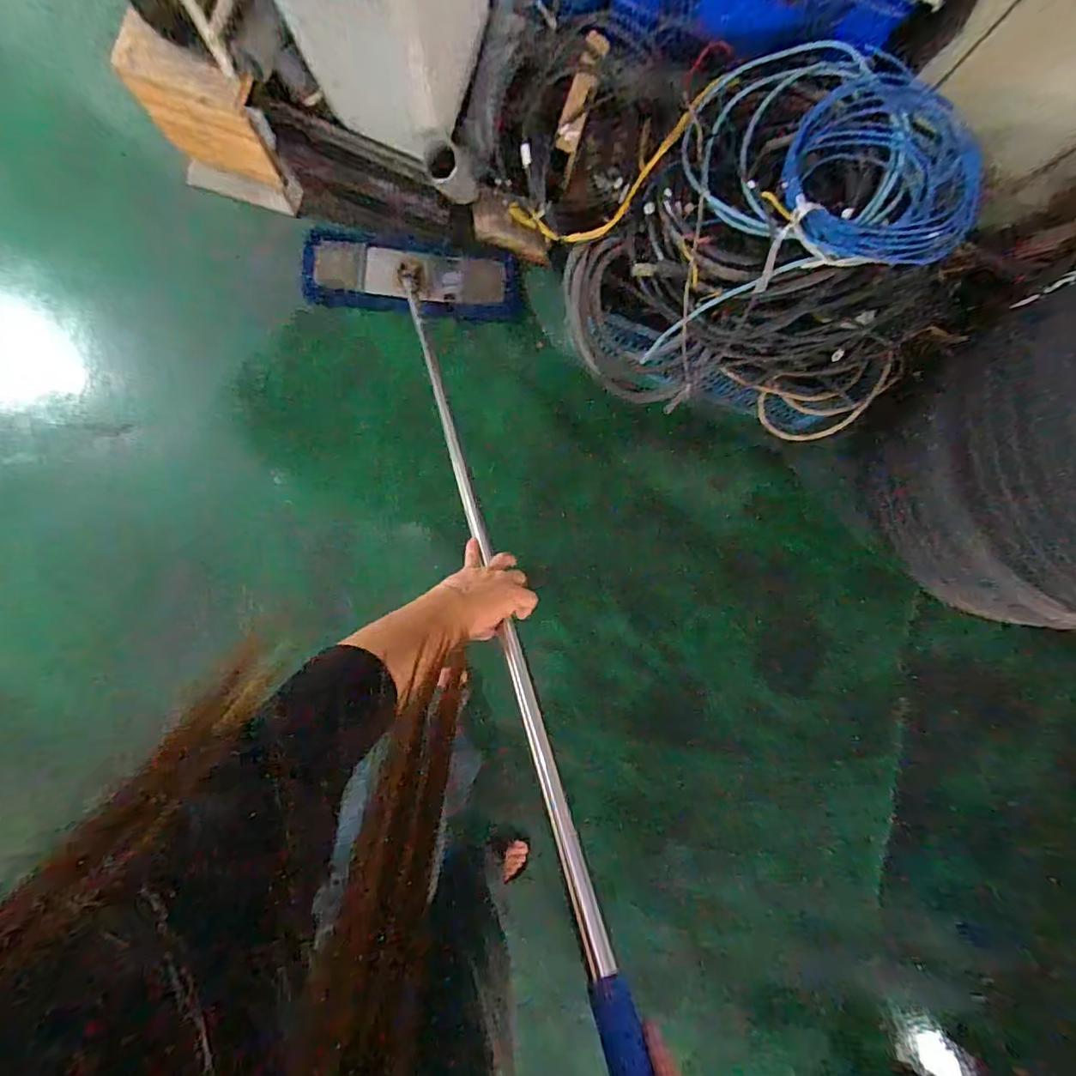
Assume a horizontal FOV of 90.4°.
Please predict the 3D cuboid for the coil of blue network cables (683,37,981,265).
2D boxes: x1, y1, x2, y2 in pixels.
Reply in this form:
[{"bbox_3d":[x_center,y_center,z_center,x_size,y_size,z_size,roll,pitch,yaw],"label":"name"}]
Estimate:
[{"bbox_3d":[0.484,-0.627,0.864,0.461,0.076,0.353,29,84,-4],"label":"coil of blue network cables"}]

